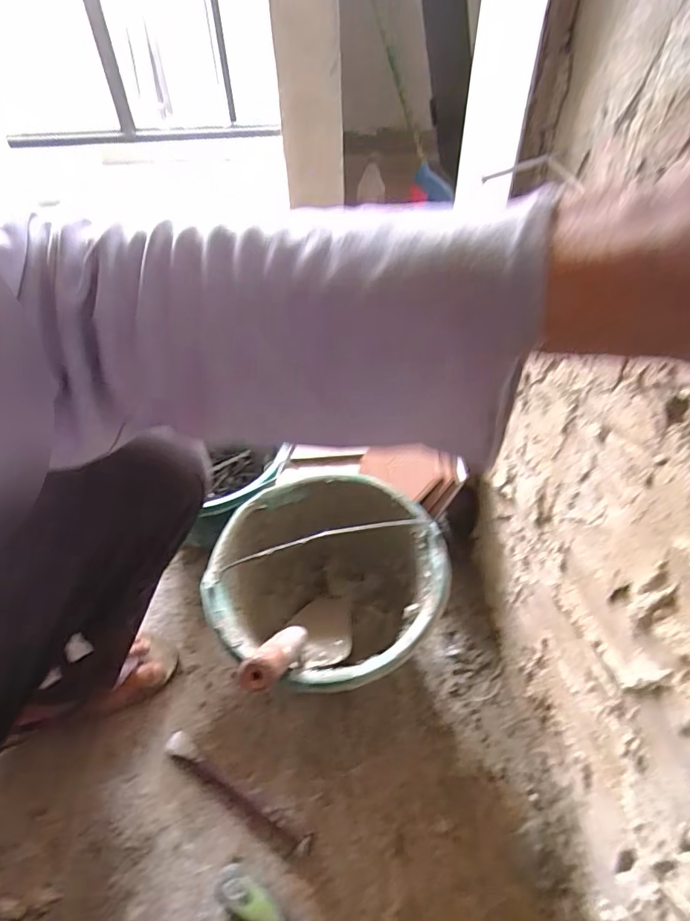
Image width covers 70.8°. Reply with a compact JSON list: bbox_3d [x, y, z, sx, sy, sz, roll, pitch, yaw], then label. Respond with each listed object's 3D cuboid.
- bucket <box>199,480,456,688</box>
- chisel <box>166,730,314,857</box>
[{"bbox_3d":[-0.017,0.179,0.625,0.265,0.187,0.264,-2,45,2],"label":"bucket"},{"bbox_3d":[-0.128,0.376,0.553,0.204,0.020,0.023,23,51,24],"label":"chisel"}]

